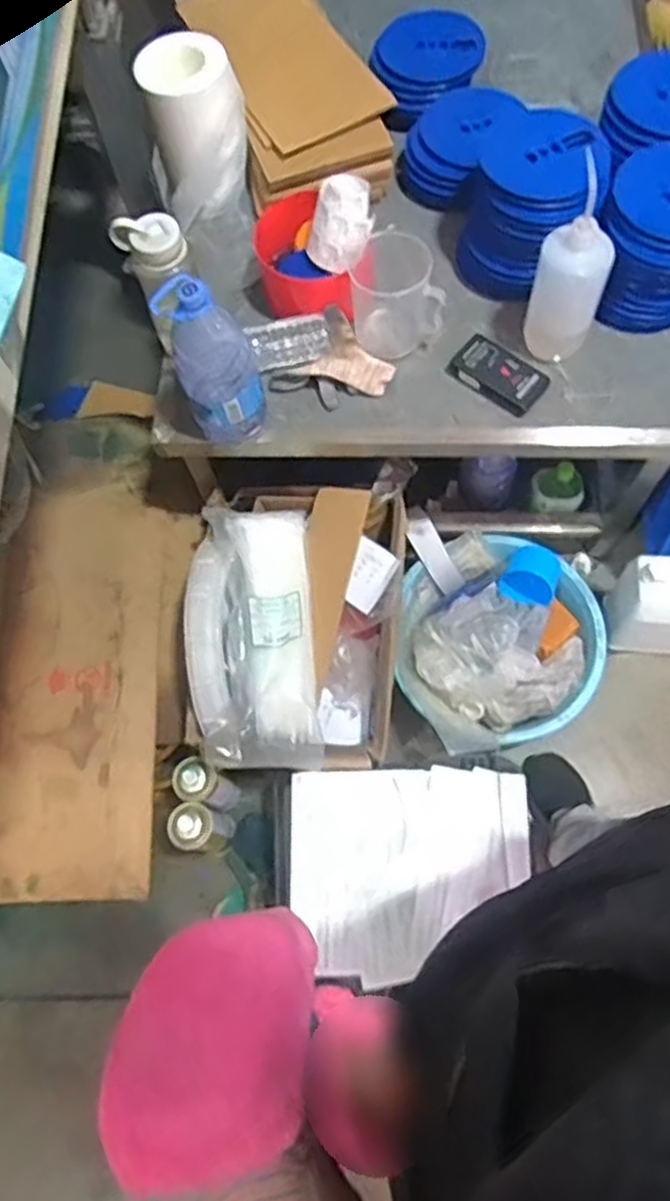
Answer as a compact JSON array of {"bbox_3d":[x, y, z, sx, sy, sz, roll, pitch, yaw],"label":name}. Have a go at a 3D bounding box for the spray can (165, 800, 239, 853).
[{"bbox_3d":[-0.209,0.363,1.169,0.065,0.203,0.066,-1,69,3],"label":"spray can"}]

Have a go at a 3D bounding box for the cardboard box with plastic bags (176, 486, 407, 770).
[{"bbox_3d":[-0.056,0.029,1.116,0.306,0.151,0.445,6,69,5],"label":"cardboard box with plastic bags"}]

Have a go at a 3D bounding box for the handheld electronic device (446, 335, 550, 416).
[{"bbox_3d":[0.232,-0.320,1.038,0.129,0.022,0.076,37,75,15],"label":"handheld electronic device"}]

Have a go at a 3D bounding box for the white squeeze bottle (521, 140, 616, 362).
[{"bbox_3d":[0.304,-0.416,0.952,0.085,0.228,0.076,41,76,16],"label":"white squeeze bottle"}]

